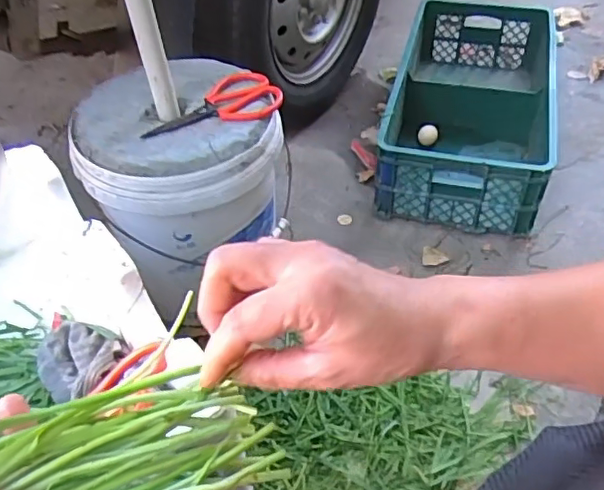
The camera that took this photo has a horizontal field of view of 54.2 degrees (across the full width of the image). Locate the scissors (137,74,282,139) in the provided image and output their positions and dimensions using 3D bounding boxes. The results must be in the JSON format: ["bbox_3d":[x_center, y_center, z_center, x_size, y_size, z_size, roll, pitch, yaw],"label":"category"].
[{"bbox_3d":[-0.128,-0.196,0.851,0.207,0.021,0.094,-30,55,-24],"label":"scissors"}]

